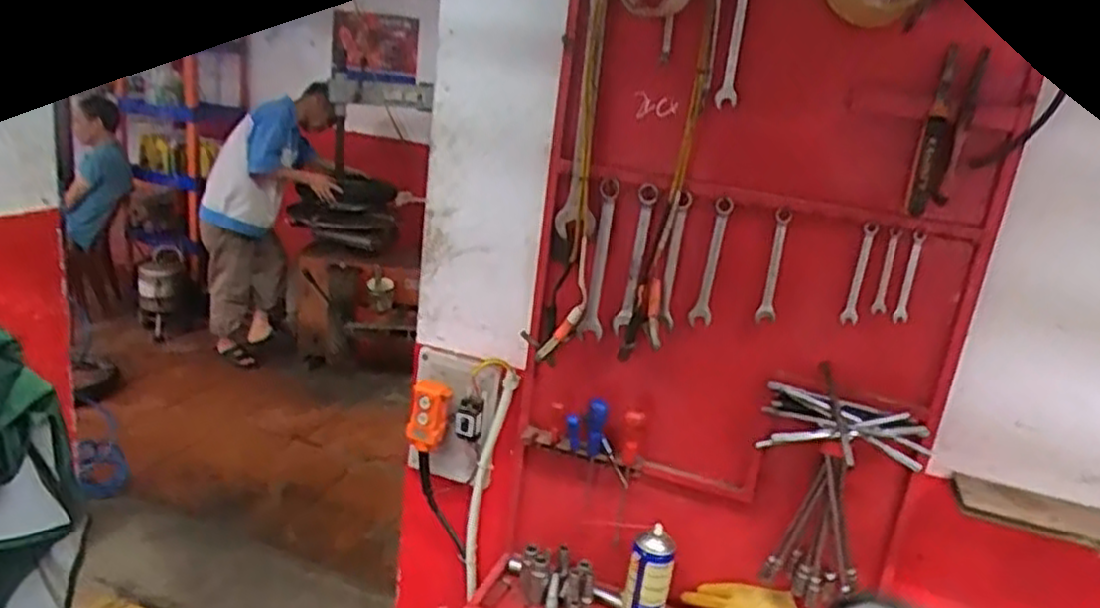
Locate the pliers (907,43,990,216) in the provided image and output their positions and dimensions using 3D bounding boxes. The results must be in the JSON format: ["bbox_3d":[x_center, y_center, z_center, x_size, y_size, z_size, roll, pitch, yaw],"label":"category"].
[{"bbox_3d":[0.463,-0.199,0.899,0.049,0.181,0.035,16,20,26],"label":"pliers"}]

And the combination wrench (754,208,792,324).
[{"bbox_3d":[0.300,-0.049,1.019,0.027,0.153,0.010,15,19,24],"label":"combination wrench"}]

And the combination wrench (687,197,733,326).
[{"bbox_3d":[0.221,-0.058,1.054,0.032,0.175,0.013,9,18,8],"label":"combination wrench"}]

